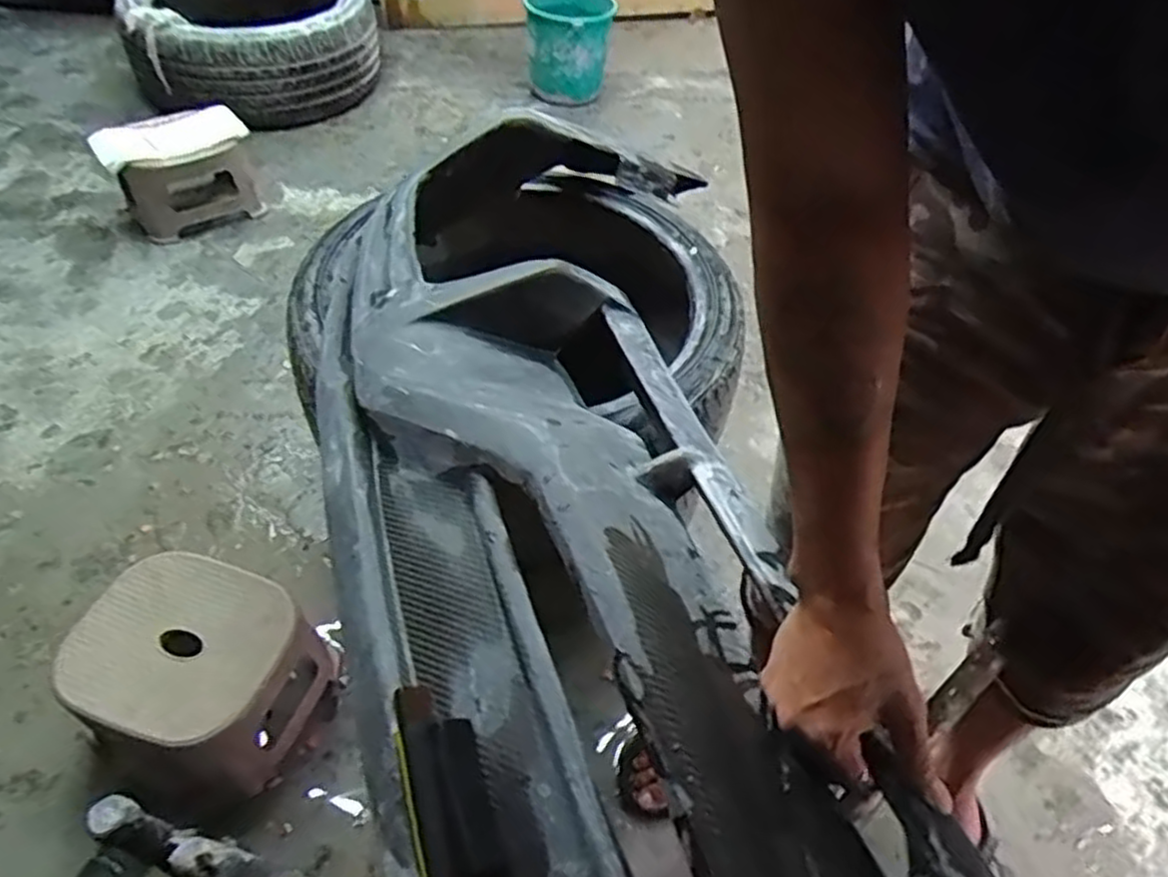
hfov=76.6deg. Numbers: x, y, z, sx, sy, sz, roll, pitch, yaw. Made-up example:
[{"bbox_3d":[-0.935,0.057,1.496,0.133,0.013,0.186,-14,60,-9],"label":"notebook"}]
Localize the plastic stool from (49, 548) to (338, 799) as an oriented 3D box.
[{"bbox_3d":[-0.500,0.322,0.995,0.283,0.208,0.228,20,49,12],"label":"plastic stool"}]

